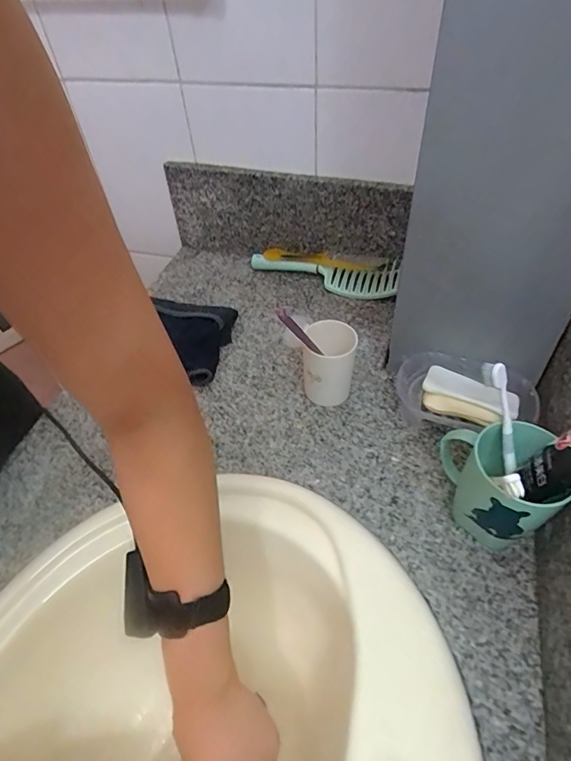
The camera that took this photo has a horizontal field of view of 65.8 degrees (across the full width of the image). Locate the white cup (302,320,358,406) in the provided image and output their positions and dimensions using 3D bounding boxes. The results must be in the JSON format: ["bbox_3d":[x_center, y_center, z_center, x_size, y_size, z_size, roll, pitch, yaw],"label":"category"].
[{"bbox_3d":[0.054,-0.020,0.548,0.059,0.099,0.056,-1,48,2],"label":"white cup"}]

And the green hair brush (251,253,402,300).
[{"bbox_3d":[0.060,-0.175,0.731,0.249,0.034,0.062,9,50,11],"label":"green hair brush"}]

